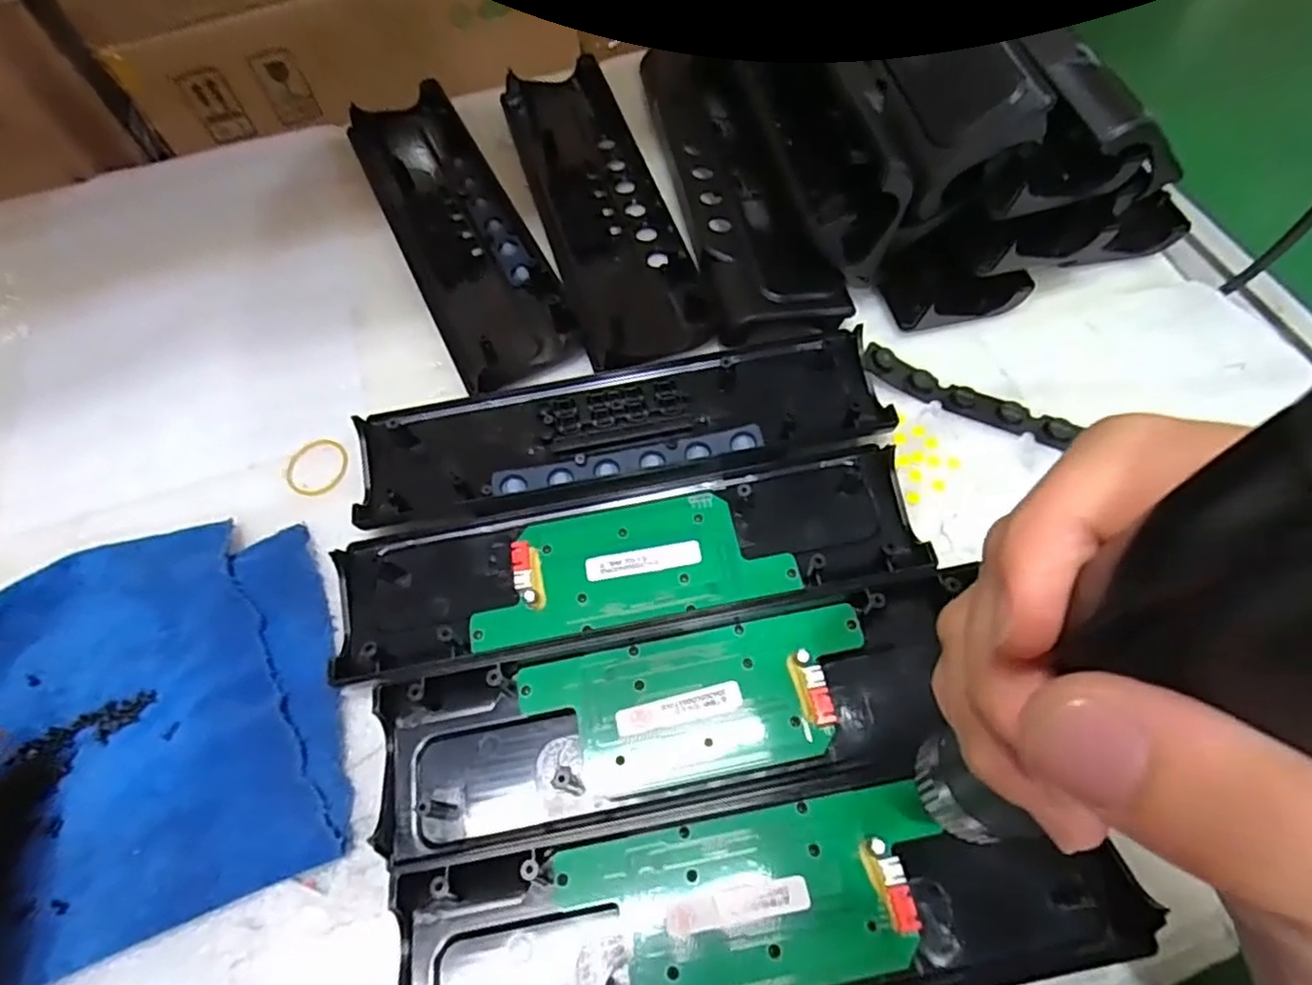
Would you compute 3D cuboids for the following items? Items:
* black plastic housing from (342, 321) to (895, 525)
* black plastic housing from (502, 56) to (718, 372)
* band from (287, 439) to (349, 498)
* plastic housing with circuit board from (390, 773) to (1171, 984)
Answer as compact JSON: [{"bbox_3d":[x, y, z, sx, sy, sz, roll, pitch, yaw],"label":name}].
[{"bbox_3d":[-0.014,-0.033,0.330,0.248,0.019,0.061,-13,63,-3],"label":"black plastic housing"},{"bbox_3d":[-0.036,-0.176,0.406,0.067,0.018,0.250,-17,63,-5],"label":"black plastic housing"},{"bbox_3d":[-0.164,-0.013,0.334,0.029,0.004,0.030,-1,63,3],"label":"band"},{"bbox_3d":[0.035,0.144,0.233,0.238,0.017,0.067,-10,63,-1],"label":"plastic housing with circuit board"}]

